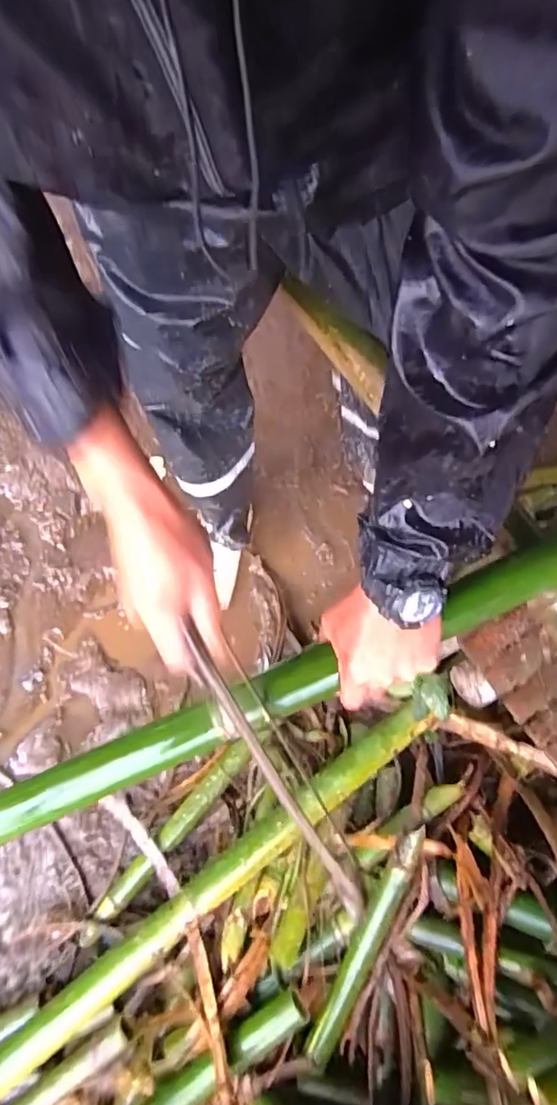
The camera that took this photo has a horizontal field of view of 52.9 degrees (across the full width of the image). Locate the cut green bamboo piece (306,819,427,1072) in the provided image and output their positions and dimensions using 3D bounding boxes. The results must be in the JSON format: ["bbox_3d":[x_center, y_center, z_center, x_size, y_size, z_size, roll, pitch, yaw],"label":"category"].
[{"bbox_3d":[0.134,0.558,0.821,0.040,0.030,0.332,24,90,8],"label":"cut green bamboo piece"}]

